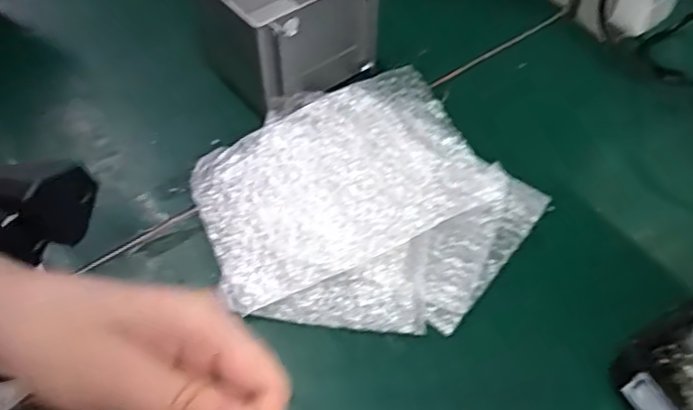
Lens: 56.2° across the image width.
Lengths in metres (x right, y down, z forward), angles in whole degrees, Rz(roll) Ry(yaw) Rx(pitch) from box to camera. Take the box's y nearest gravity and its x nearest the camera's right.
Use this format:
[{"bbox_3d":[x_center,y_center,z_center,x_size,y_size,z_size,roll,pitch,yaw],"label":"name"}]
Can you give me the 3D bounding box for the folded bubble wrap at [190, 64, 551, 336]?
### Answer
[{"bbox_3d":[0.012,0.000,0.521,0.238,0.047,0.221,-34,61,-23],"label":"folded bubble wrap"}]

